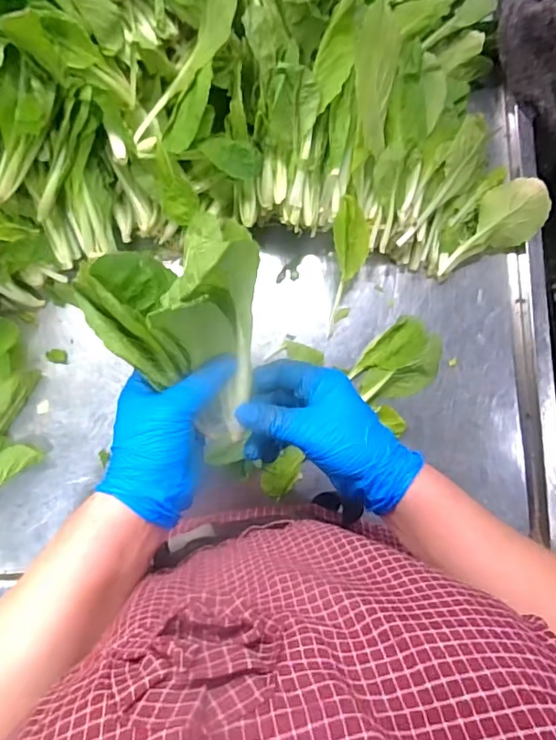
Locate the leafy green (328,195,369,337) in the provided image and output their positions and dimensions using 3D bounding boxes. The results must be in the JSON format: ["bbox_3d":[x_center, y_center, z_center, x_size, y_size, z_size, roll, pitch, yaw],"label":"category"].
[{"bbox_3d":[0.075,-0.110,0.552,0.040,0.024,0.147,1,118,-4],"label":"leafy green"}]

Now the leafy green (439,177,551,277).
[{"bbox_3d":[0.241,-0.163,0.590,0.149,0.042,0.069,-32,86,-8],"label":"leafy green"}]

